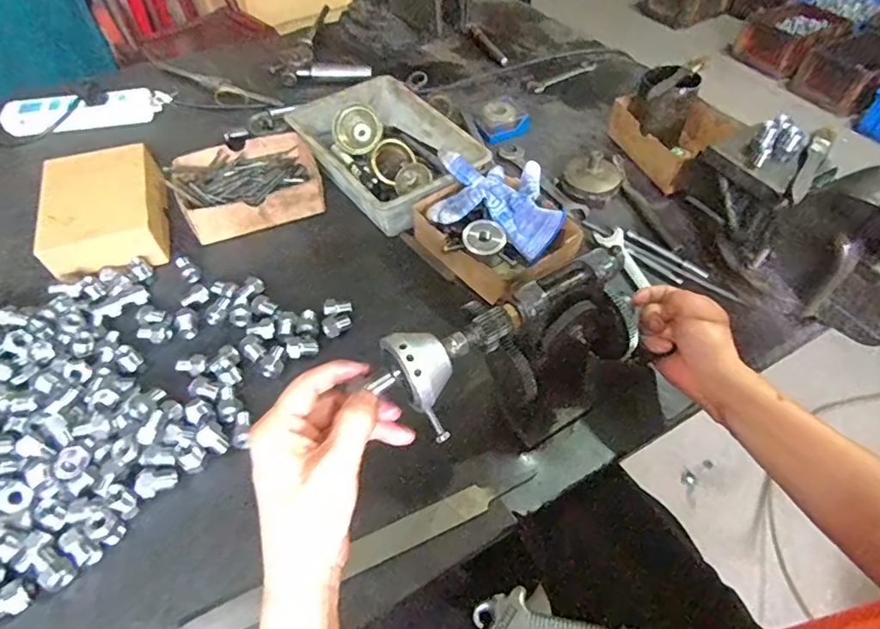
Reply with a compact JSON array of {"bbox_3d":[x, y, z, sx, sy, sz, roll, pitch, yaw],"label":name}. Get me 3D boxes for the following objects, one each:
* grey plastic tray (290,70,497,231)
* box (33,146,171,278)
[{"bbox_3d":[-0.075,-0.220,0.698,0.172,0.062,0.249,-30,57,-22],"label":"grey plastic tray"},{"bbox_3d":[-0.400,-0.125,0.619,0.122,0.059,0.157,-13,52,-11],"label":"box"}]

